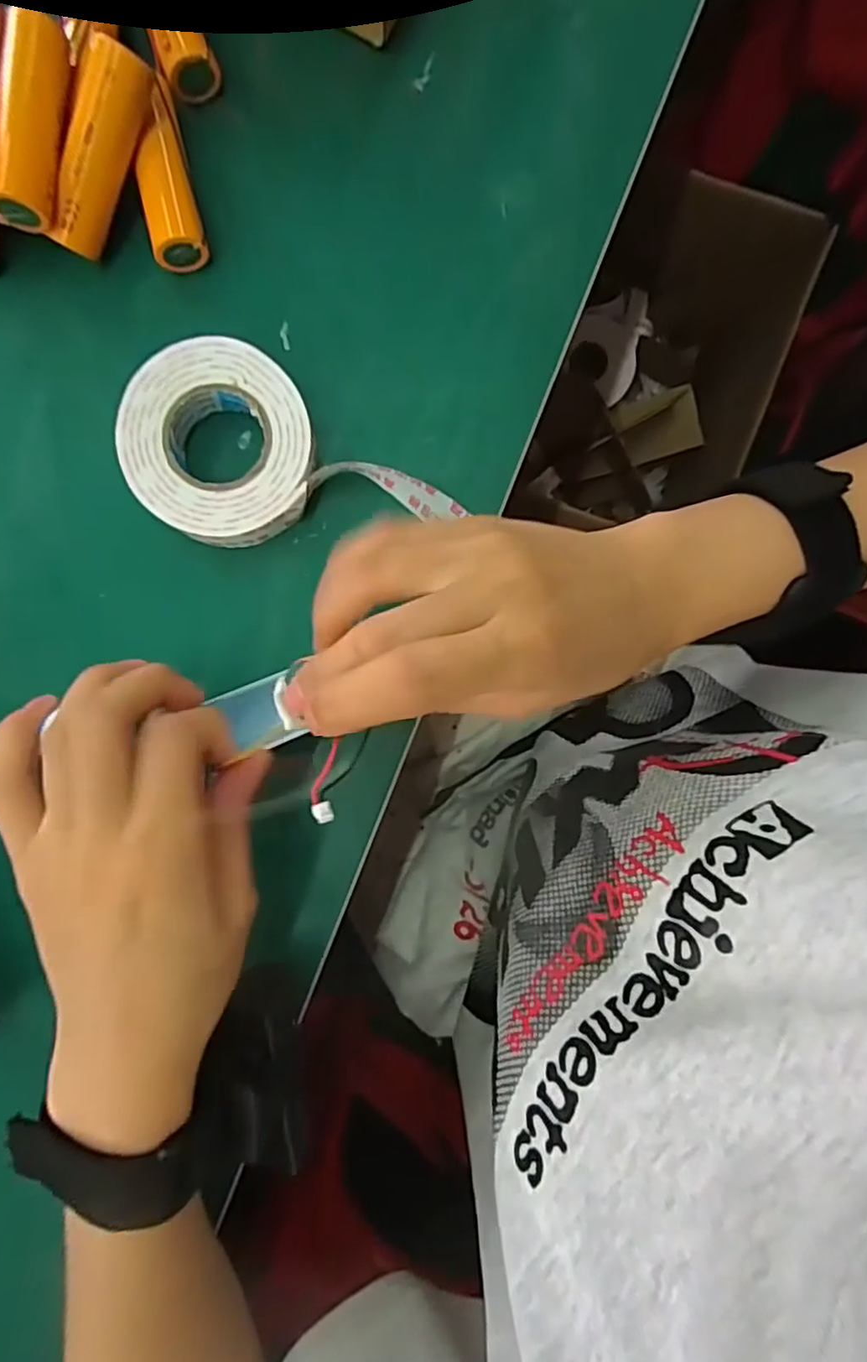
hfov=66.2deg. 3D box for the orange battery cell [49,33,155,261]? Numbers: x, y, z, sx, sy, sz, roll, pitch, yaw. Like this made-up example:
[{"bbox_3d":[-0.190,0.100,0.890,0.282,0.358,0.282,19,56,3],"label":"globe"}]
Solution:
[{"bbox_3d":[-0.131,-0.205,0.258,0.015,0.018,0.070,29,111,-1],"label":"orange battery cell"}]

